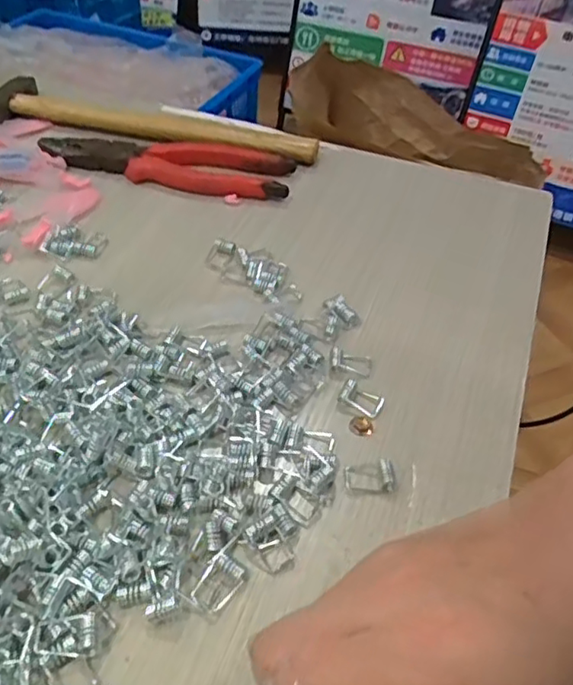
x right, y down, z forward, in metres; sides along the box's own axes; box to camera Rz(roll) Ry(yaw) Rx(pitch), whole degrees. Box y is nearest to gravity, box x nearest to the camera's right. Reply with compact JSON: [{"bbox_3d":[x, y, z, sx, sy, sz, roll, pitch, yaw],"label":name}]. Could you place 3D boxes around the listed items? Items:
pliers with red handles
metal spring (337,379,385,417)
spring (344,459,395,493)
[{"bbox_3d":[-0.087,-0.135,0.445,0.184,0.013,0.043,10,47,6],"label":"pliers with red handles"},{"bbox_3d":[0.038,0.028,0.310,0.022,0.006,0.015,21,49,15],"label":"metal spring"},{"bbox_3d":[0.037,0.061,0.280,0.022,0.008,0.014,1,47,-3],"label":"spring"}]

